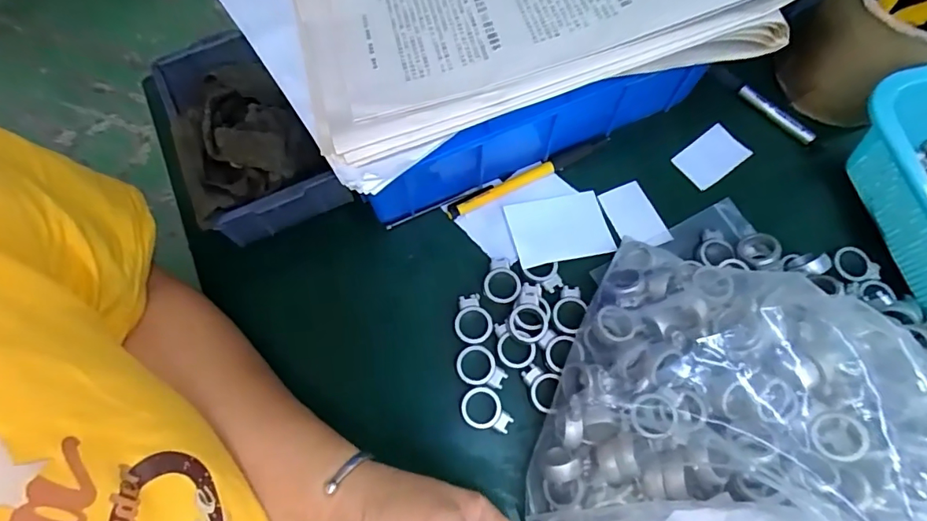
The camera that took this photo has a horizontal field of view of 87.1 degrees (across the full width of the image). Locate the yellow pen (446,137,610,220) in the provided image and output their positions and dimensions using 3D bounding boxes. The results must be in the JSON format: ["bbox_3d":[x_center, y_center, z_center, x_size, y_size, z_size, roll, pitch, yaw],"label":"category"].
[{"bbox_3d":[0.050,-0.065,0.373,0.136,0.008,0.012,-25,72,-7],"label":"yellow pen"}]

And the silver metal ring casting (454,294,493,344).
[{"bbox_3d":[0.006,0.039,0.330,0.025,0.004,0.034,-11,71,-2],"label":"silver metal ring casting"}]

